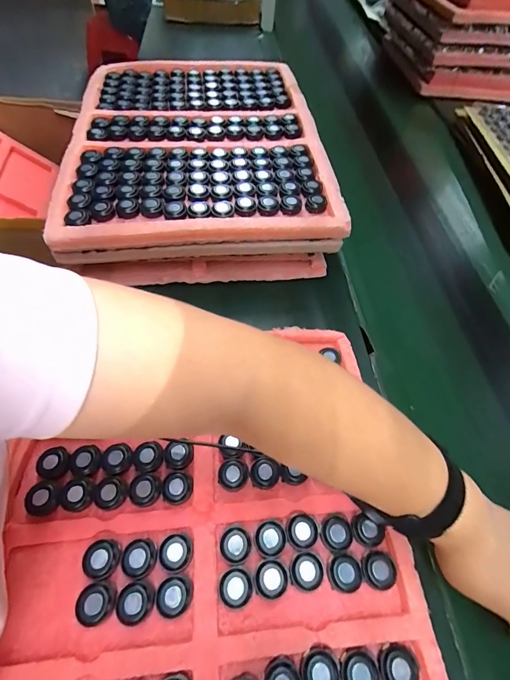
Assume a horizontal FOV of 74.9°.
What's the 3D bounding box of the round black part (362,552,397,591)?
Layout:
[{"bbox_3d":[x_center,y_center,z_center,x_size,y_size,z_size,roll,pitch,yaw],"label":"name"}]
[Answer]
[{"bbox_3d":[0.110,0.205,0.296,0.030,0.007,0.028,1,55,-1],"label":"round black part"}]

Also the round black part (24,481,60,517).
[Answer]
[{"bbox_3d":[-0.198,0.148,0.311,0.028,0.011,0.027,-12,56,-10],"label":"round black part"}]

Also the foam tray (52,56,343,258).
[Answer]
[{"bbox_3d":[-0.095,-0.337,0.541,0.366,0.029,0.503,-6,55,-7],"label":"foam tray"}]

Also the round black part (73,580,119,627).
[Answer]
[{"bbox_3d":[-0.131,0.218,0.275,0.028,0.013,0.028,1,55,-1],"label":"round black part"}]

